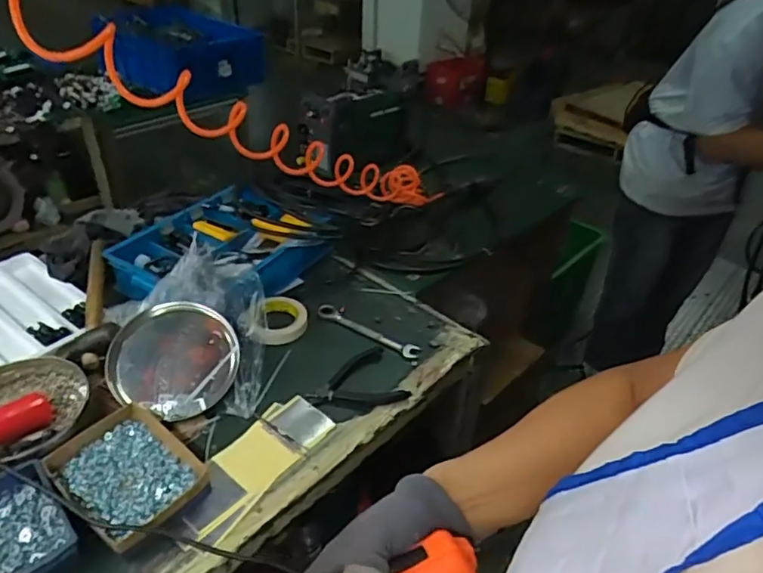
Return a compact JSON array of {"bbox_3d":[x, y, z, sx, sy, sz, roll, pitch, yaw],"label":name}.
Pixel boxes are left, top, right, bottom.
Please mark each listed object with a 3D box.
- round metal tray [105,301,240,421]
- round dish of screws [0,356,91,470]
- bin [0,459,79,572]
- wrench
[{"bbox_3d":[-0.316,0.109,0.864,0.177,0.029,0.174,6,60,-10],"label":"round metal tray"},{"bbox_3d":[-0.519,0.180,0.776,0.181,0.053,0.192,3,38,-2],"label":"round dish of screws"},{"bbox_3d":[-0.424,0.284,0.660,0.096,0.051,0.149,-25,46,-32],"label":"bin"},{"bbox_3d":[-0.025,0.079,1.018,0.208,0.006,0.034,22,41,22],"label":"wrench"}]

